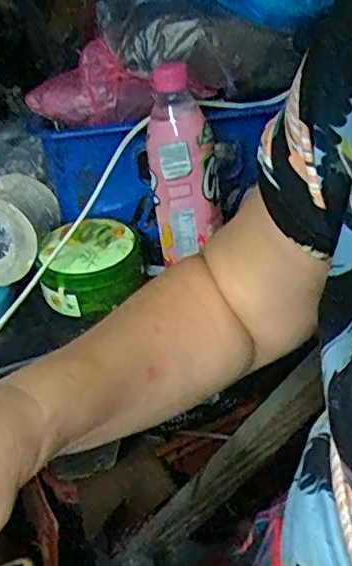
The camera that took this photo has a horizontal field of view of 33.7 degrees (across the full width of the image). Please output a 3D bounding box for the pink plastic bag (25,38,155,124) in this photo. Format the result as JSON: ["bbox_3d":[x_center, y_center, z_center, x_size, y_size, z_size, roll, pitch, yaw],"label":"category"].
[{"bbox_3d":[-0.096,-0.211,0.613,0.130,0.072,0.061,6,32,20],"label":"pink plastic bag"}]

